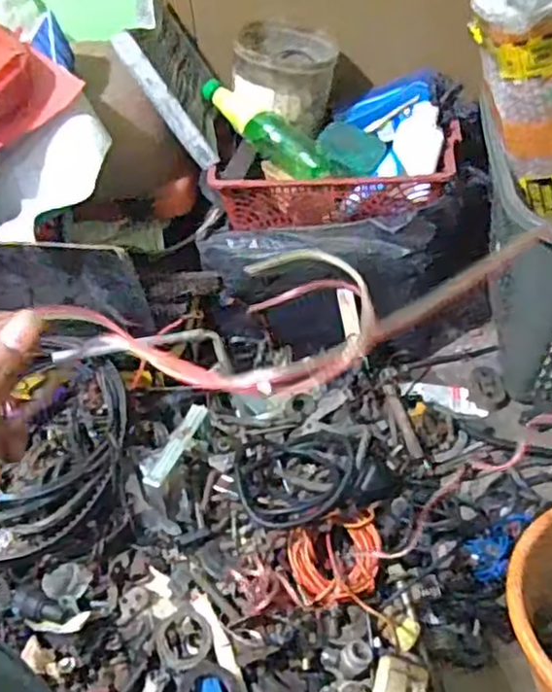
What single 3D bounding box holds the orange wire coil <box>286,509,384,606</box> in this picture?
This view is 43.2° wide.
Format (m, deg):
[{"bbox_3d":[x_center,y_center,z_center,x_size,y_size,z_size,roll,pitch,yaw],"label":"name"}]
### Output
[{"bbox_3d":[0.072,0.249,0.811,0.106,0.022,0.084,-12,74,-9],"label":"orange wire coil"}]

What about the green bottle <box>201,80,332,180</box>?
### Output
[{"bbox_3d":[-0.014,-0.306,0.986,0.219,0.054,0.052,40,59,11],"label":"green bottle"}]

